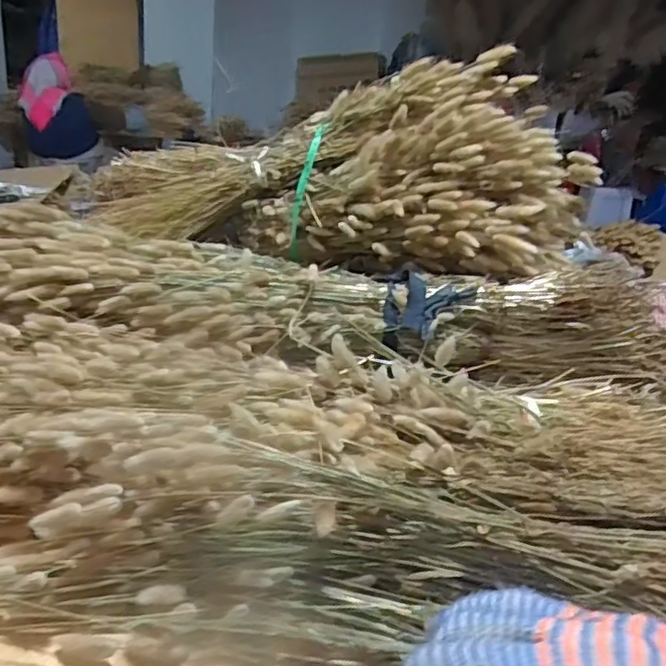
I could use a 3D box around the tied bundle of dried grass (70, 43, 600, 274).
[{"bbox_3d":[-0.021,-0.298,1.101,0.861,0.306,0.295,11,23,12],"label":"tied bundle of dried grass"}]

